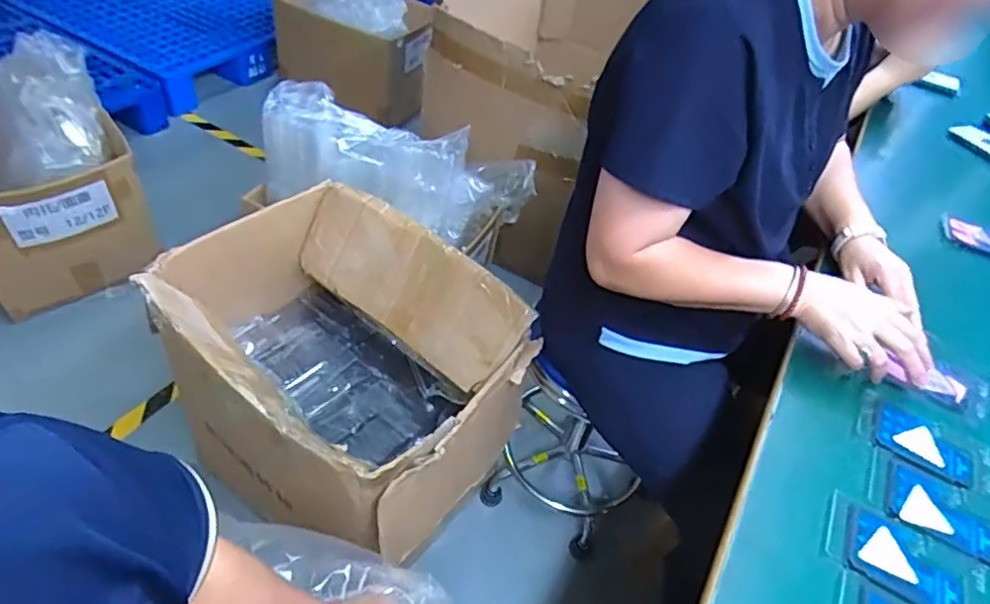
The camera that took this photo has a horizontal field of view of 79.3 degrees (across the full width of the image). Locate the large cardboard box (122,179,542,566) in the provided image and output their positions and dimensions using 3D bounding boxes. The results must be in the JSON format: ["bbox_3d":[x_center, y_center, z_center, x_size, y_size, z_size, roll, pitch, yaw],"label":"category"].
[{"bbox_3d":[-0.255,0.084,1.023,0.600,0.289,0.429,33,48,19],"label":"large cardboard box"}]

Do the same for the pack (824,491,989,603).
[{"bbox_3d":[0.353,0.220,0.512,0.125,0.007,0.073,30,47,17],"label":"pack"}]

